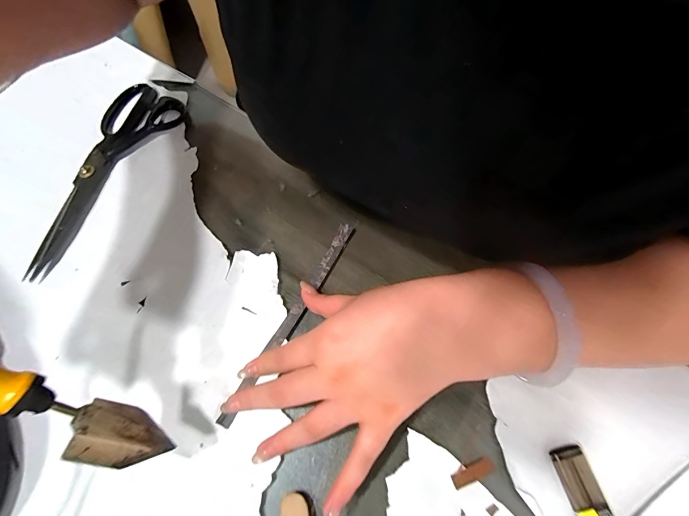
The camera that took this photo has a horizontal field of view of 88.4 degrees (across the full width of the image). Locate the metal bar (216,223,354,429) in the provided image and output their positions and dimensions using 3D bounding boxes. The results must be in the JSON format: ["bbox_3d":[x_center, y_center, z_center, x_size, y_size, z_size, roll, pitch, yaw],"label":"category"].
[{"bbox_3d":[-0.045,0.048,0.306,0.014,0.004,0.197,26,68,13],"label":"metal bar"}]

